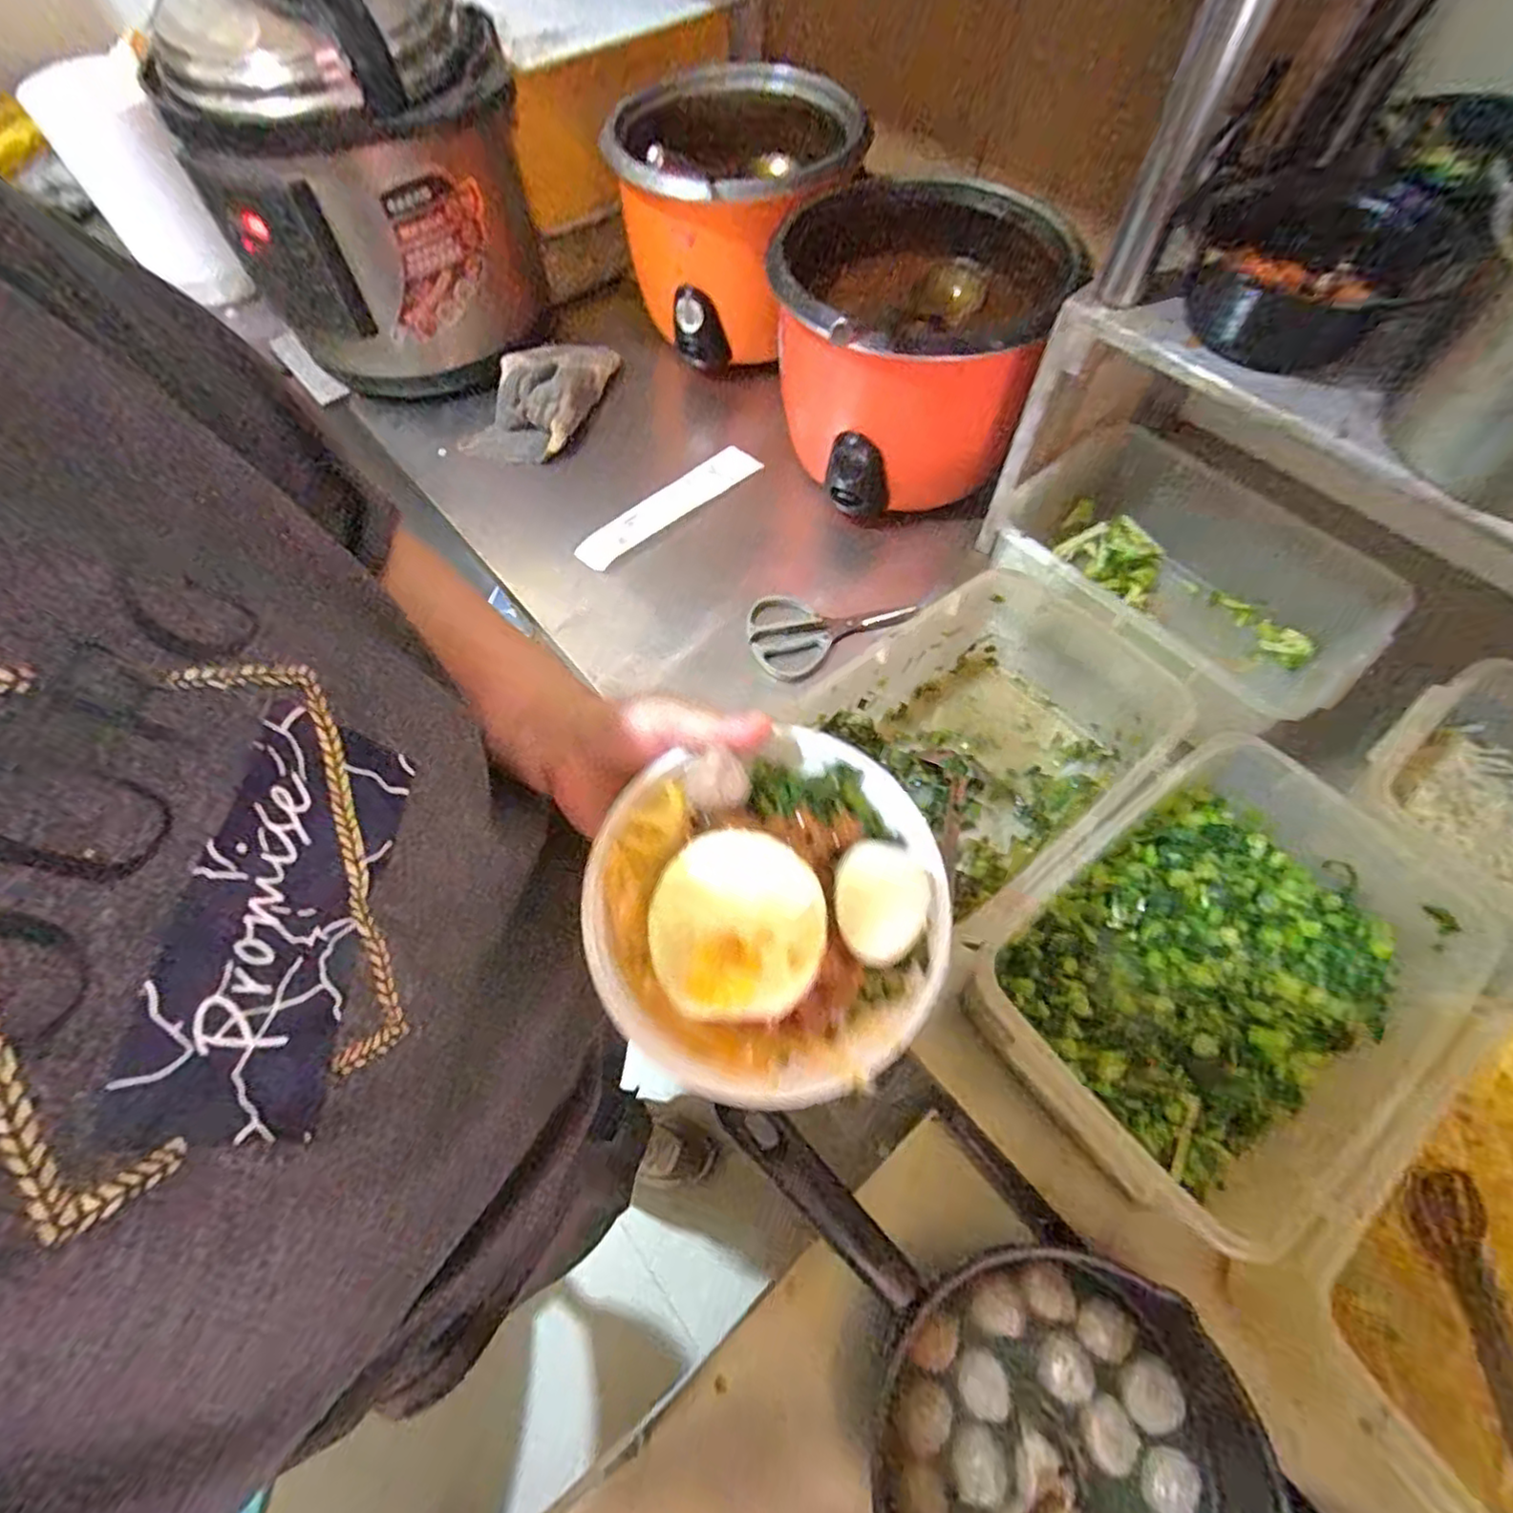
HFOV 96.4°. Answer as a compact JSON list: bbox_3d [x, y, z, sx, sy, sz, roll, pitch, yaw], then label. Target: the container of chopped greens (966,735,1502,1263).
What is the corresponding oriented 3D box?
[{"bbox_3d":[0.312,0.142,0.460,0.313,0.083,0.211,-36,65,-16],"label":"container of chopped greens"}]

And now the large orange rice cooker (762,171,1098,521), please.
[{"bbox_3d":[0.144,-0.400,0.680,0.254,0.189,0.247,12,62,10],"label":"large orange rice cooker"}]

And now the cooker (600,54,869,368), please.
[{"bbox_3d":[-0.018,-0.614,0.775,0.266,0.192,0.255,6,62,7],"label":"cooker"}]

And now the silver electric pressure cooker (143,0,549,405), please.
[{"bbox_3d":[-0.416,-0.662,0.756,0.265,0.314,0.333,-7,61,-1],"label":"silver electric pressure cooker"}]

